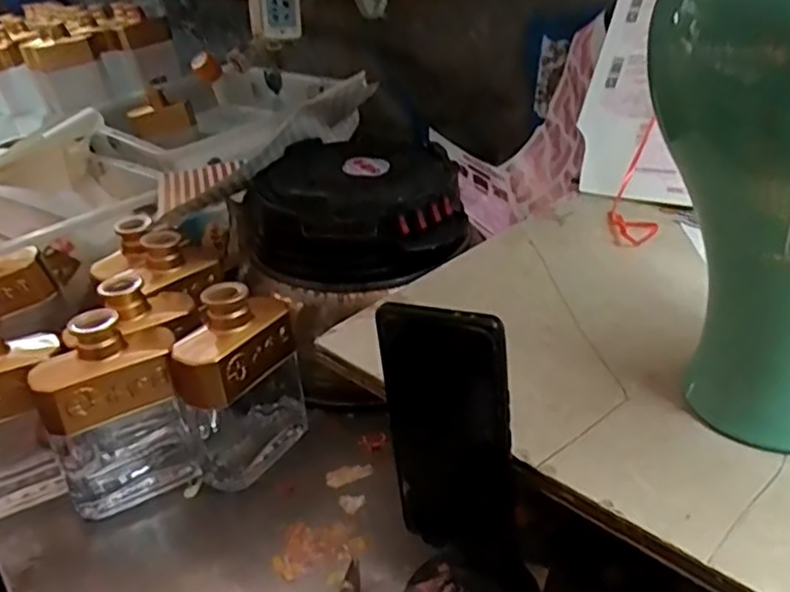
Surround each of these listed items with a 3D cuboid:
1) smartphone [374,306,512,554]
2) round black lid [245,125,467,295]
[{"bbox_3d":[0.031,0.082,0.399,0.074,0.159,0.016,6,34,25],"label":"smartphone"},{"bbox_3d":[-0.044,-0.091,0.703,0.211,0.090,0.193,-14,31,-6],"label":"round black lid"}]

